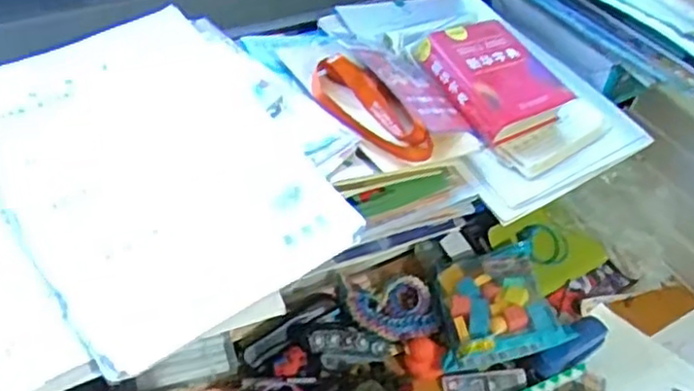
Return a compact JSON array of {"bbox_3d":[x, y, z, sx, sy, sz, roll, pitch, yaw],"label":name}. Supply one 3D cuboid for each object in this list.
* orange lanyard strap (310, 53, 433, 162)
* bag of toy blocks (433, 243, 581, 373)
[{"bbox_3d":[0.022,-0.078,0.627,0.069,0.019,0.129,-31,69,-38],"label":"orange lanyard strap"},{"bbox_3d":[0.158,0.121,0.784,0.119,0.056,0.146,-2,45,-10],"label":"bag of toy blocks"}]

